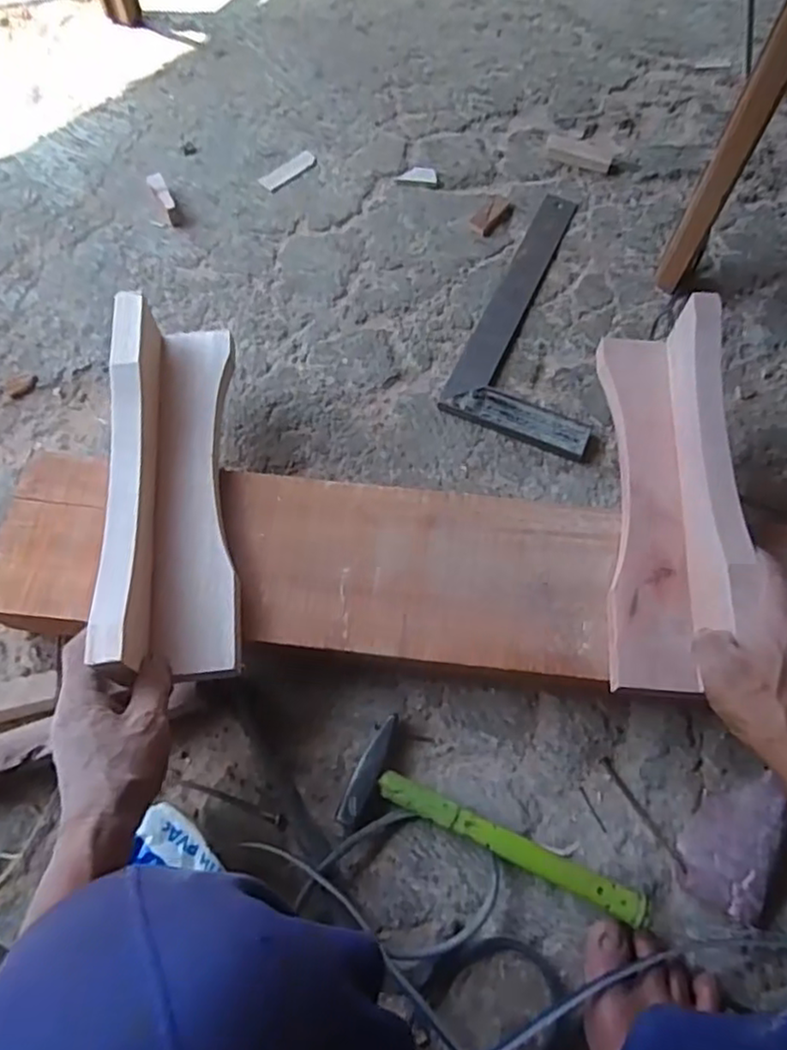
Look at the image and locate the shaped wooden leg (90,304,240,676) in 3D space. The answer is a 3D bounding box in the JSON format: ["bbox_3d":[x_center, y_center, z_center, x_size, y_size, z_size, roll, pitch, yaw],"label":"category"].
[{"bbox_3d":[-0.179,-0.040,0.551,0.084,0.080,0.323,-6,65,-4],"label":"shaped wooden leg"}]

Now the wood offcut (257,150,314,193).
[{"bbox_3d":[-0.132,-0.448,0.853,0.080,0.004,0.027,-40,70,-15],"label":"wood offcut"}]

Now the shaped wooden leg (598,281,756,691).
[{"bbox_3d":[0.218,-0.032,0.537,0.084,0.080,0.320,7,71,5],"label":"shaped wooden leg"}]

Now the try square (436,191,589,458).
[{"bbox_3d":[0.181,-0.241,0.755,0.153,0.012,0.349,19,67,11],"label":"try square"}]

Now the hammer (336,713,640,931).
[{"bbox_3d":[0.076,0.248,0.529,0.236,0.034,0.082,27,67,11],"label":"hammer"}]

